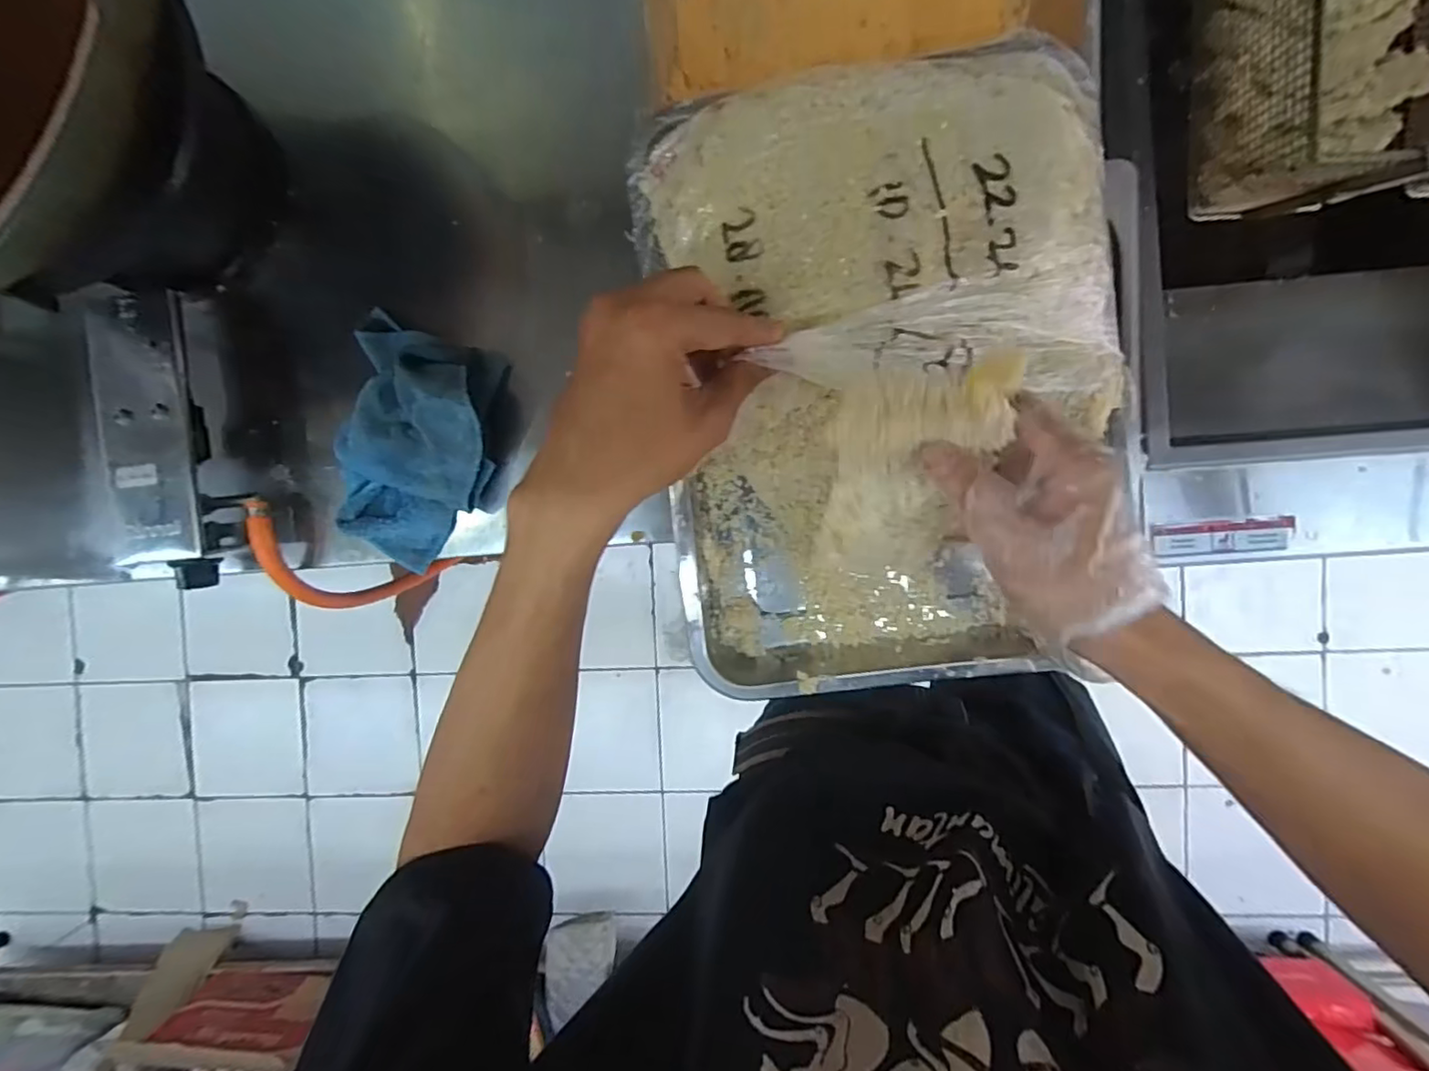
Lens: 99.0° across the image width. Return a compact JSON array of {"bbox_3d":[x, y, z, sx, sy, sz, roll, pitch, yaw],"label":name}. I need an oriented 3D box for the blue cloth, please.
[{"bbox_3d":[-0.292,-0.082,0.584,0.152,0.076,0.236,13,94,3],"label":"blue cloth"}]

